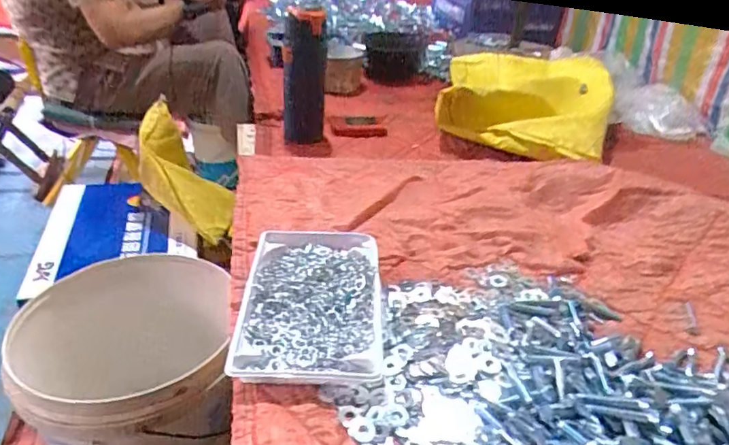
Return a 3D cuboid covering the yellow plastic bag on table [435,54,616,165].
[{"bbox_3d":[0.329,-0.272,1.067,0.320,0.116,0.525,9,35,12],"label":"yellow plastic bag on table"}]

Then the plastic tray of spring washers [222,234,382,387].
[{"bbox_3d":[-0.060,0.088,0.616,0.153,0.031,0.232,2,34,-2],"label":"plastic tray of spring washers"}]

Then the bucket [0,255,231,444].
[{"bbox_3d":[-0.335,0.277,0.825,0.267,0.340,0.269,-6,35,-14],"label":"bucket"}]

